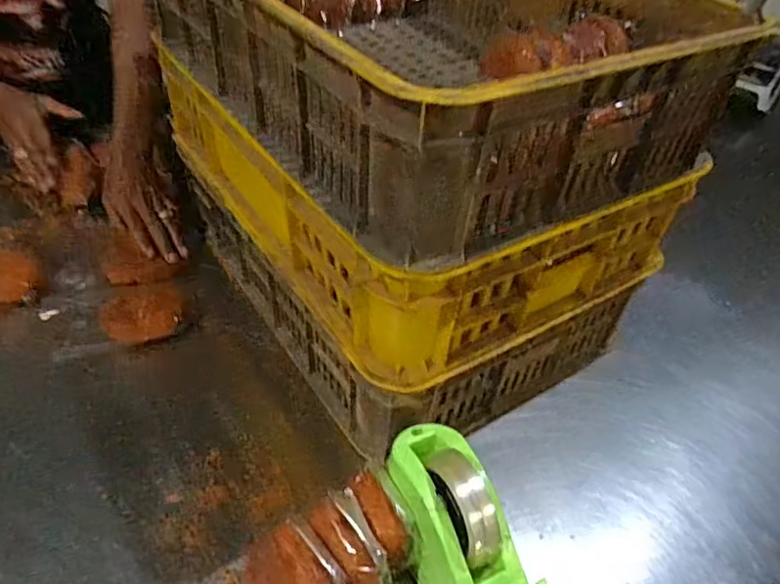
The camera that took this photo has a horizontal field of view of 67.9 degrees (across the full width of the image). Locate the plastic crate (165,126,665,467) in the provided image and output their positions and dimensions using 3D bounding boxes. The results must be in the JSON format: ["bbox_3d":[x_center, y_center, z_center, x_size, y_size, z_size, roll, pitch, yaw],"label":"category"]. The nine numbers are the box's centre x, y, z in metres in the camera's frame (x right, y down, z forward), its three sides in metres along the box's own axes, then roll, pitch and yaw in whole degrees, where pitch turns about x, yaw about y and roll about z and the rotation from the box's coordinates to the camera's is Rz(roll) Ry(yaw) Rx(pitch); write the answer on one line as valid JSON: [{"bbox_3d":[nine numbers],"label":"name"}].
[{"bbox_3d":[0.002,-0.070,0.817,0.410,0.172,0.558,-21,50,-26],"label":"plastic crate"}]

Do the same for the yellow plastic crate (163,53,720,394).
[{"bbox_3d":[0.015,-0.163,0.725,0.402,0.168,0.545,-21,50,-26],"label":"yellow plastic crate"}]

